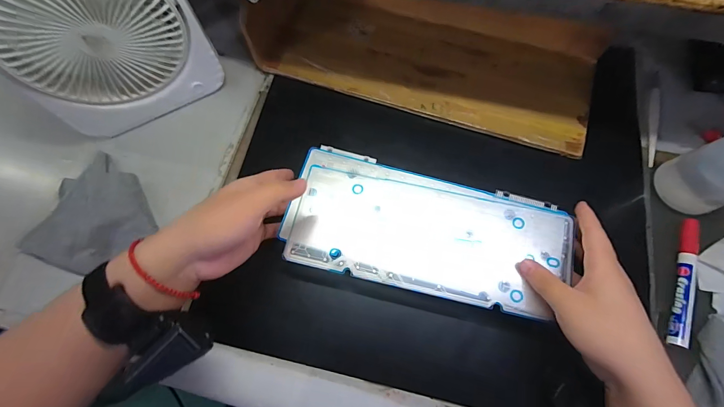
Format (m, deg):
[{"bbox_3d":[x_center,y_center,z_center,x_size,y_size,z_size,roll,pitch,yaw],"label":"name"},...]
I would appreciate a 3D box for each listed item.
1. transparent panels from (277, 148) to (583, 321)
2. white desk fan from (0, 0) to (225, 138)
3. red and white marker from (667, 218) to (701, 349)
[{"bbox_3d":[0.067,0.026,0.350,0.282,0.007,0.127,12,74,6],"label":"transparent panels"},{"bbox_3d":[-0.272,-0.169,0.360,0.188,0.186,0.054,-32,74,-8],"label":"white desk fan"},{"bbox_3d":[0.338,0.080,0.352,0.018,0.013,0.135,21,72,9],"label":"red and white marker"}]

